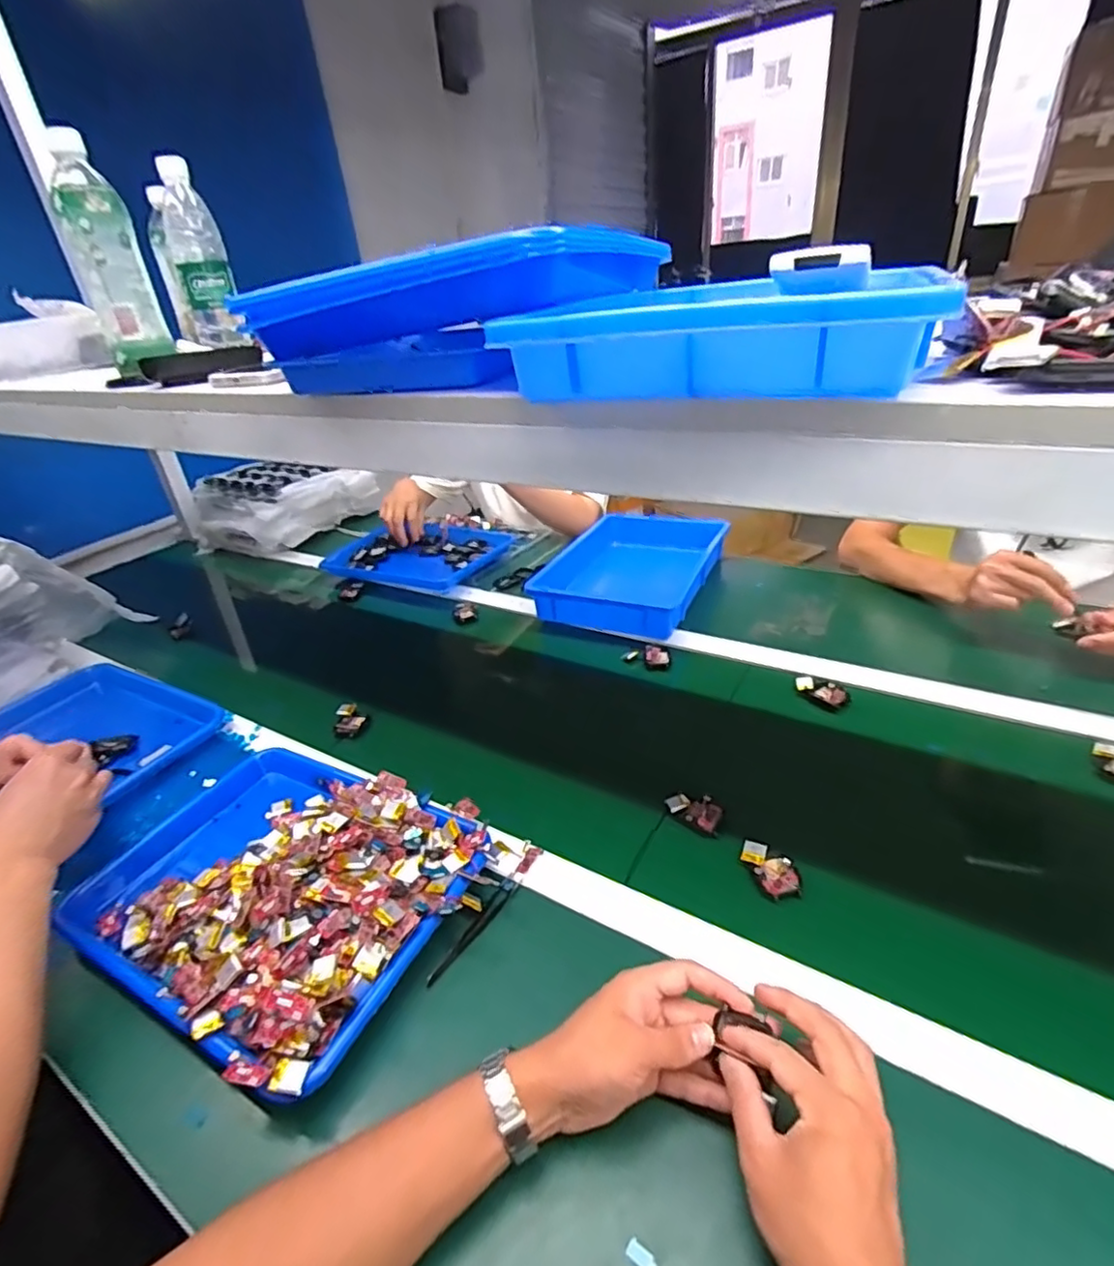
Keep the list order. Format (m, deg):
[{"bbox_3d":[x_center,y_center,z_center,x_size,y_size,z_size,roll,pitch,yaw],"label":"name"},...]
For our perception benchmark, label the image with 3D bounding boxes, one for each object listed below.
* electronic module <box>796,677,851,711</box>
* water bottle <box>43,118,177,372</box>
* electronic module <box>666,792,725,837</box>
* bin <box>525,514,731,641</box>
[{"bbox_3d":[0.329,0.075,0.765,0.063,0.018,0.032,19,39,34],"label":"electronic module"},{"bbox_3d":[-0.466,-0.390,0.638,0.062,0.199,0.079,-20,35,-23],"label":"water bottle"},{"bbox_3d":[0.137,0.179,0.616,0.053,0.013,0.038,13,36,27],"label":"electronic module"},{"bbox_3d":[0.143,-0.122,1.073,0.248,0.061,0.390,11,35,25],"label":"bin"}]

